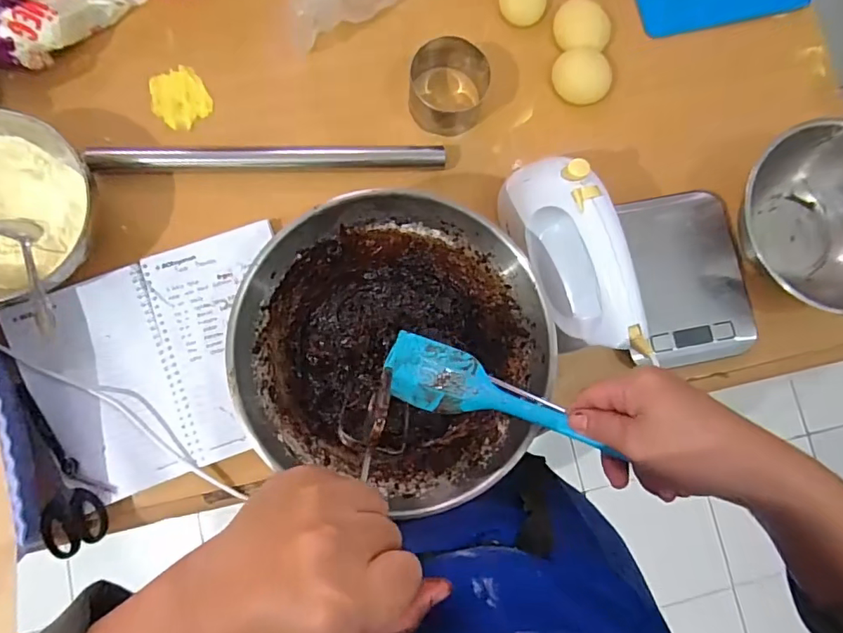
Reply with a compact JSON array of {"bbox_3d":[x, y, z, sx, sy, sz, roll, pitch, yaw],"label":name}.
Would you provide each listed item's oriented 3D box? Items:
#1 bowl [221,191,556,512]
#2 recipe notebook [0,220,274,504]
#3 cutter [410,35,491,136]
[{"bbox_3d":[-0.022,0.026,0.453,0.253,0.097,0.242,0,84,-3],"label":"bowl"},{"bbox_3d":[-0.246,0.045,0.484,0.247,0.015,0.204,-21,85,-5],"label":"recipe notebook"},{"bbox_3d":[0.031,-0.242,0.519,0.078,0.048,0.090,29,83,0],"label":"cutter"}]

